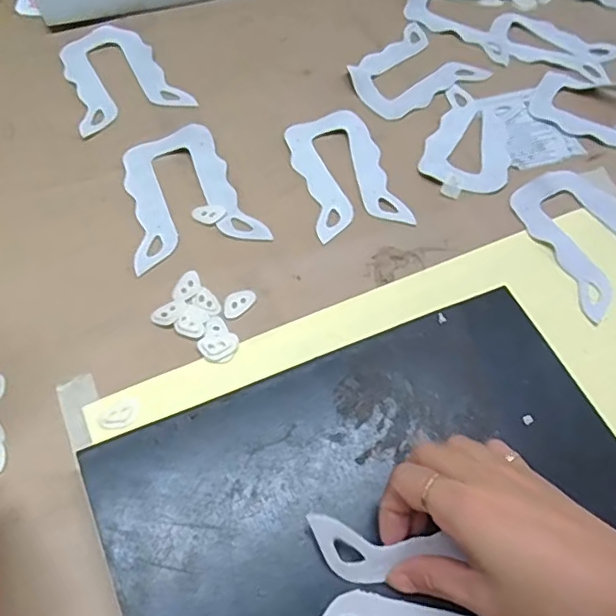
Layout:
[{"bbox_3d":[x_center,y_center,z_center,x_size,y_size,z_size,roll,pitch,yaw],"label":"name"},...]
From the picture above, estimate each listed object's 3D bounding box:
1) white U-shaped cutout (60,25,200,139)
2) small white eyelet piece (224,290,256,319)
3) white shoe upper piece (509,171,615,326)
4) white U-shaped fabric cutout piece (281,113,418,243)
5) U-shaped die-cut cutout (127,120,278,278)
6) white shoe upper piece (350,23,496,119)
[{"bbox_3d":[-0.171,-0.211,0.518,0.094,0.005,0.123,-23,64,-15],"label":"white U-shaped cutout"},{"bbox_3d":[-0.049,-0.004,0.409,0.016,0.004,0.026,38,65,17],"label":"small white eyelet piece"},{"bbox_3d":[0.230,-0.062,0.456,0.108,0.006,0.122,-22,64,-15],"label":"white shoe upper piece"},{"bbox_3d":[0.029,-0.113,0.475,0.073,0.005,0.124,-13,62,-10],"label":"white U-shaped fabric cutout piece"},{"bbox_3d":[-0.100,-0.088,0.447,0.095,0.013,0.118,-22,64,-15],"label":"U-shaped die-cut cutout"},{"bbox_3d":[0.096,-0.221,0.538,0.122,0.009,0.095,-40,70,-22],"label":"white shoe upper piece"}]

